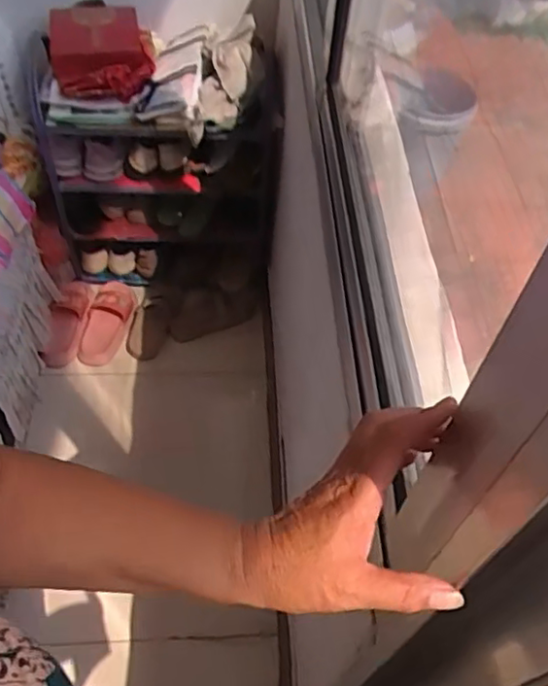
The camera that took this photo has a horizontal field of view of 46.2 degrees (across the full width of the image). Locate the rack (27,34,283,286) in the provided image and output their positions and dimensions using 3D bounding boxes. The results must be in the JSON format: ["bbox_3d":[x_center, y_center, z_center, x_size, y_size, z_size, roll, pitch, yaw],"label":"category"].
[{"bbox_3d":[-0.271,-0.398,1.528,0.545,0.487,0.279,0,53,-4],"label":"rack"}]

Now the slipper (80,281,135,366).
[{"bbox_3d":[-0.403,-0.050,1.542,0.110,0.052,0.210,11,53,4],"label":"slipper"}]

